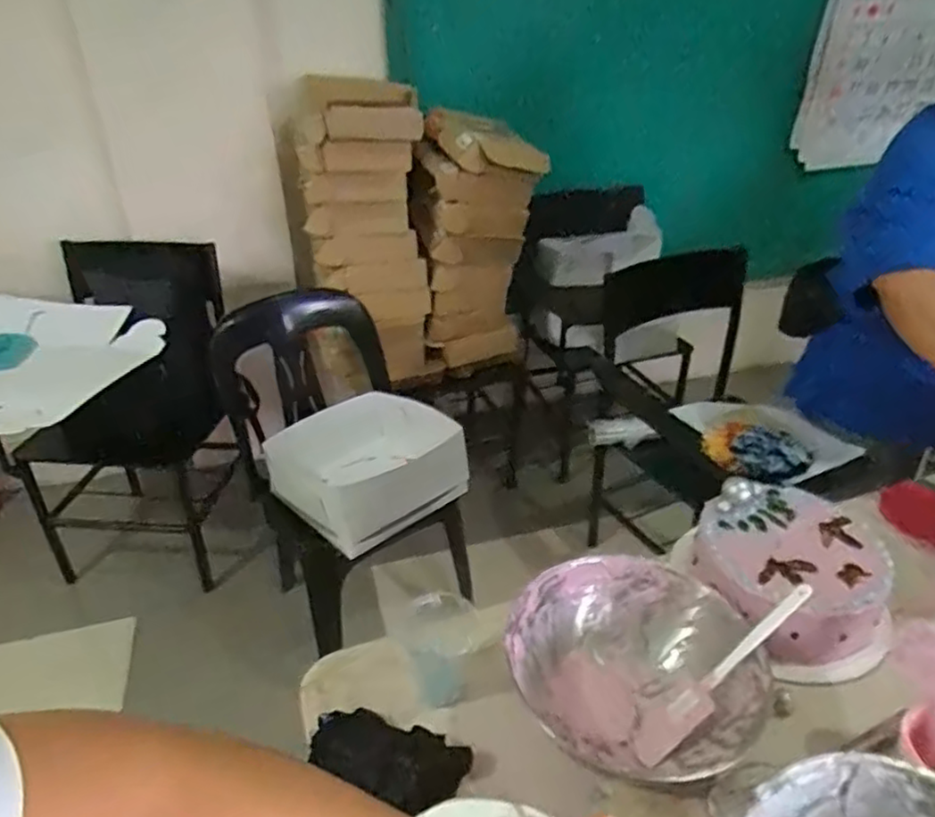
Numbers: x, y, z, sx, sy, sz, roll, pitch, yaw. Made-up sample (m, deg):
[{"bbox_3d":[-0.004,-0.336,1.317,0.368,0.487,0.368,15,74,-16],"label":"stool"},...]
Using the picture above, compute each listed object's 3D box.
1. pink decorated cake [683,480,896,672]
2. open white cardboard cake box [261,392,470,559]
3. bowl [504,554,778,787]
[{"bbox_3d":[0.372,0.179,0.792,0.208,0.084,0.195,-10,33,-15],"label":"pink decorated cake"},{"bbox_3d":[-0.195,0.112,1.479,0.403,0.187,0.345,-20,37,-28],"label":"open white cardboard cake box"},{"bbox_3d":[0.172,0.258,0.688,0.236,0.092,0.194,21,38,31],"label":"bowl"}]

